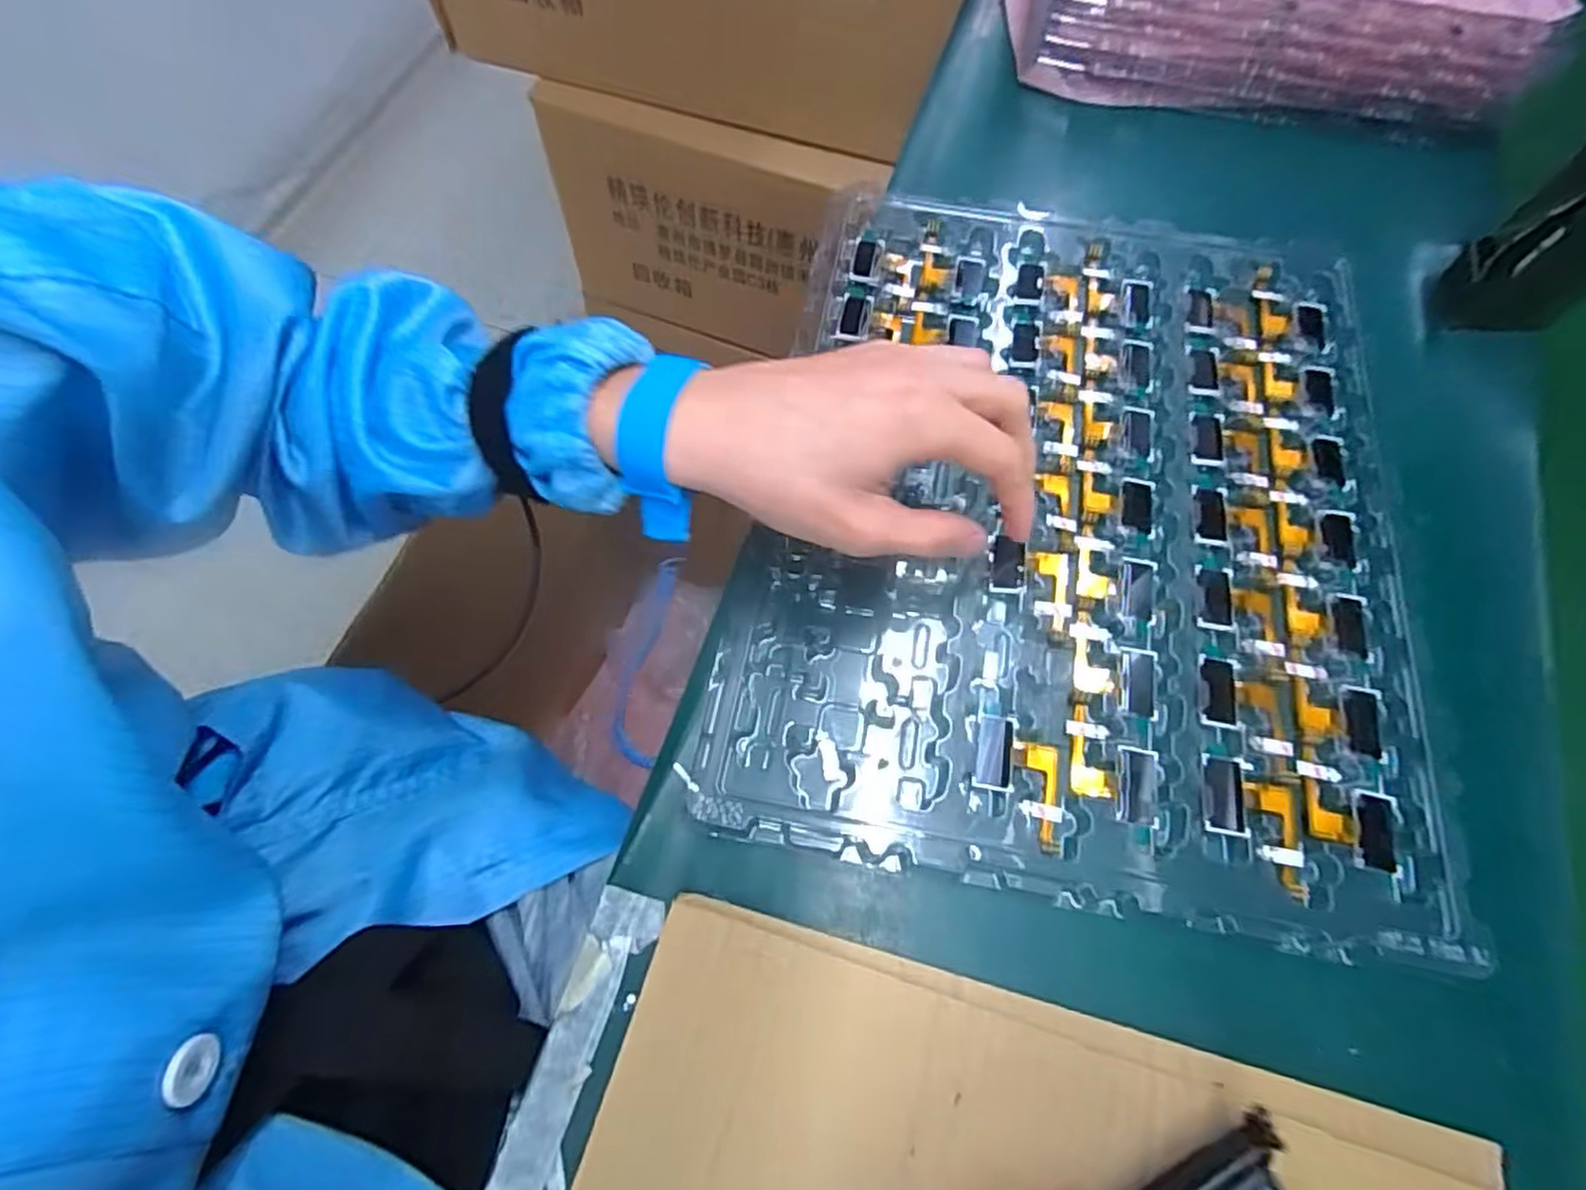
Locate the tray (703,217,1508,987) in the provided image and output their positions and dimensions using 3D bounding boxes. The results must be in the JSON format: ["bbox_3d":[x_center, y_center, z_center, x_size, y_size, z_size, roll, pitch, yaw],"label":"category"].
[{"bbox_3d":[0.138,-0.046,0.352,0.293,0.015,0.361,10,67,5],"label":"tray"}]

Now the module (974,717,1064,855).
[{"bbox_3d":[0.094,0.078,0.303,0.036,0.004,0.050,11,67,5],"label":"module"}]

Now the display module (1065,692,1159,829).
[{"bbox_3d":[0.134,0.068,0.305,0.035,0.004,0.050,11,67,5],"label":"display module"}]

